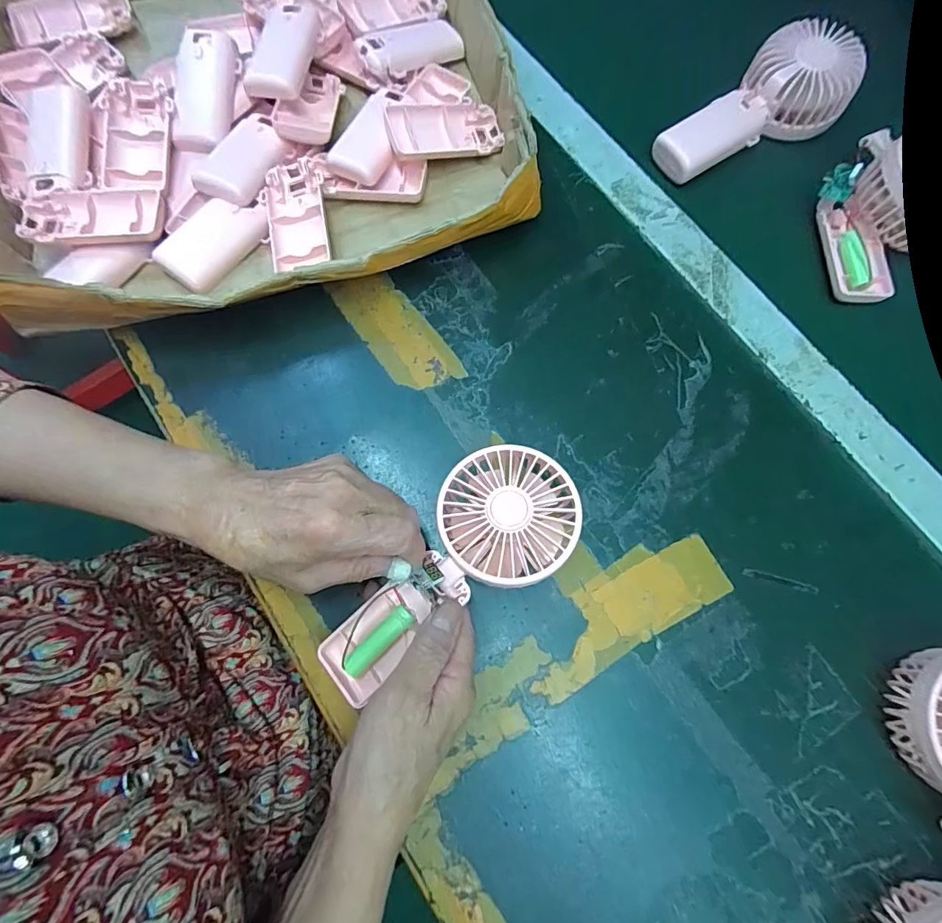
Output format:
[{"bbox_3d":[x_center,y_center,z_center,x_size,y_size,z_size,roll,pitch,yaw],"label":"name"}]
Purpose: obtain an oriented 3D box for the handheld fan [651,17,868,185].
[{"bbox_3d":[0.239,-0.289,0.386,0.159,0.049,0.080,-39,79,-10],"label":"handheld fan"}]

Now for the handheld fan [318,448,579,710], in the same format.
[{"bbox_3d":[-0.015,0.065,0.289,0.181,0.030,0.080,-41,80,-2],"label":"handheld fan"}]

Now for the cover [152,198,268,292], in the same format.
[{"bbox_3d":[-0.192,-0.167,0.356,0.043,0.020,0.084,44,77,-10],"label":"cover"}]

